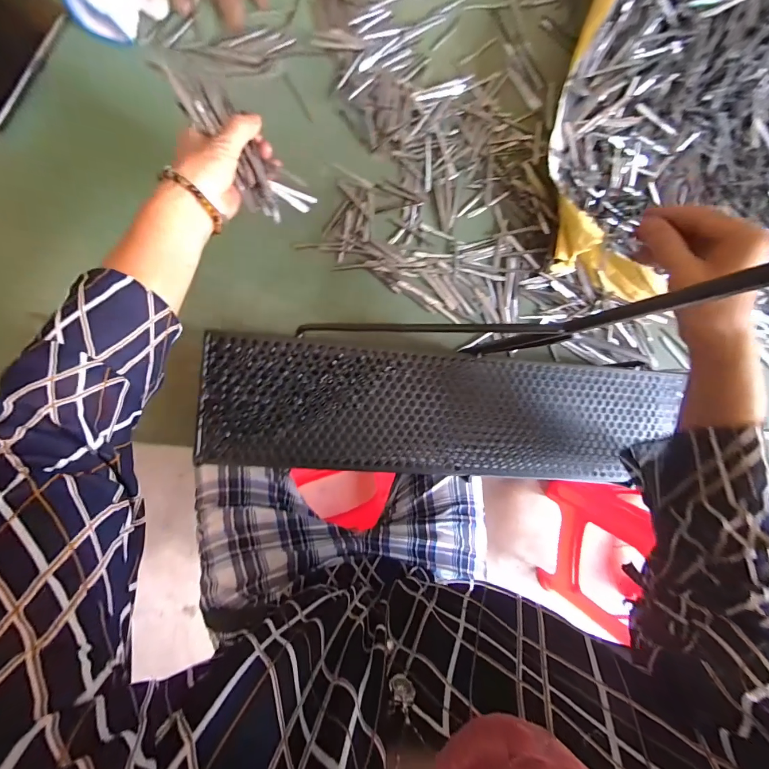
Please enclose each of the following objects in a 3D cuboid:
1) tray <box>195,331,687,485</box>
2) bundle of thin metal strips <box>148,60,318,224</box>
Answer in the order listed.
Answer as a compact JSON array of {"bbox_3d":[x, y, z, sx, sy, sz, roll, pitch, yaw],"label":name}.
[{"bbox_3d":[0.083,0.035,0.421,0.553,0.026,0.139,5,91,-8],"label":"tray"},{"bbox_3d":[-0.143,-0.230,0.359,0.060,0.028,0.163,-49,126,-4],"label":"bundle of thin metal strips"}]

